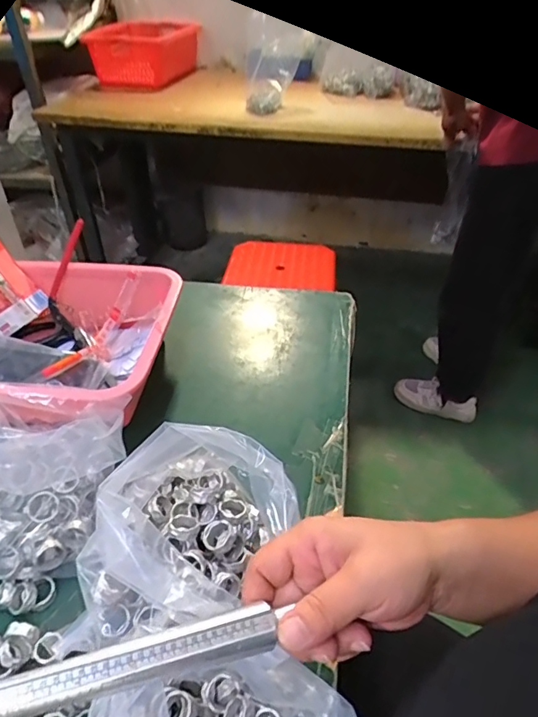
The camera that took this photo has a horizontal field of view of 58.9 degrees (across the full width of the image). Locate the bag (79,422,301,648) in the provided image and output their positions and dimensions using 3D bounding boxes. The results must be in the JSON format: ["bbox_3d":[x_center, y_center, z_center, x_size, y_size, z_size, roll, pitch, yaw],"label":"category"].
[{"bbox_3d":[-0.062,0.122,0.334,0.123,0.123,0.130,21,45,22],"label":"bag"}]

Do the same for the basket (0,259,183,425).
[{"bbox_3d":[-0.261,-0.016,0.514,0.308,0.080,0.244,6,42,7],"label":"basket"}]

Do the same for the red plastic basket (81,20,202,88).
[{"bbox_3d":[-0.384,-0.959,1.498,0.316,0.144,0.229,15,43,16],"label":"red plastic basket"}]

